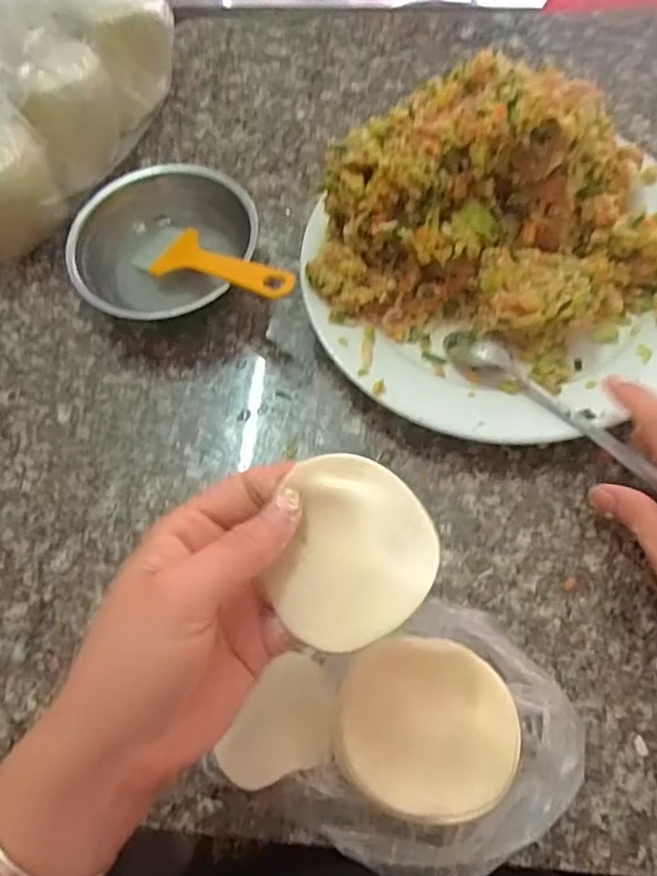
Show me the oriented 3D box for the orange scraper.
[{"bbox_3d":[-0.071,-0.111,0.413,0.129,0.009,0.039,24,69,34],"label":"orange scraper"}]

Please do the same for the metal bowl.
[{"bbox_3d":[-0.105,-0.125,0.428,0.111,0.053,0.097,16,67,11],"label":"metal bowl"}]

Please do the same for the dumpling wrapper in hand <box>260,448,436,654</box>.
[{"bbox_3d":[0.010,0.043,0.240,0.056,0.021,0.066,14,69,9],"label":"dumpling wrapper in hand"}]

